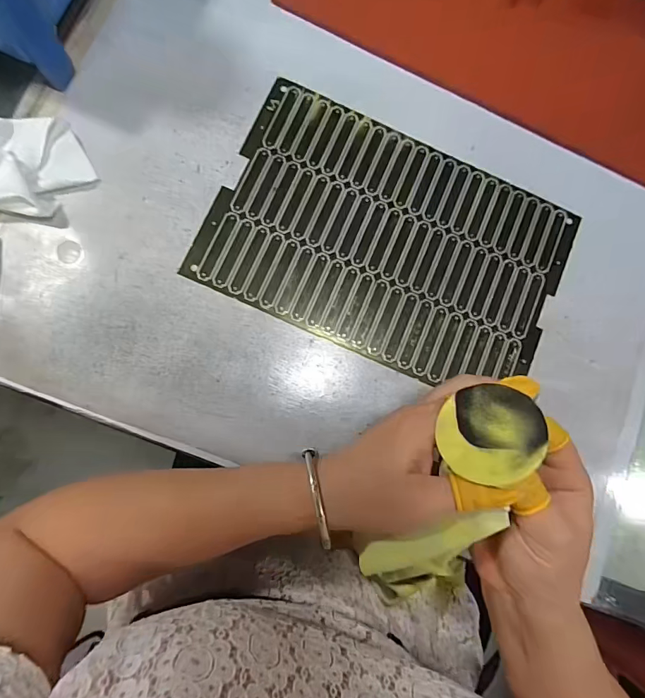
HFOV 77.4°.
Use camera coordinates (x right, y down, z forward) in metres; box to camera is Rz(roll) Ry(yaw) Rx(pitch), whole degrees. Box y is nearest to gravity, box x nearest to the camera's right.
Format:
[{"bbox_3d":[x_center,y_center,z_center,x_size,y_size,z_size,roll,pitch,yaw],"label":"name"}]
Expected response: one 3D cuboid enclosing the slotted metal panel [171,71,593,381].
[{"bbox_3d":[0.058,-0.090,0.336,0.284,0.004,0.189,24,81,-3],"label":"slotted metal panel"}]

